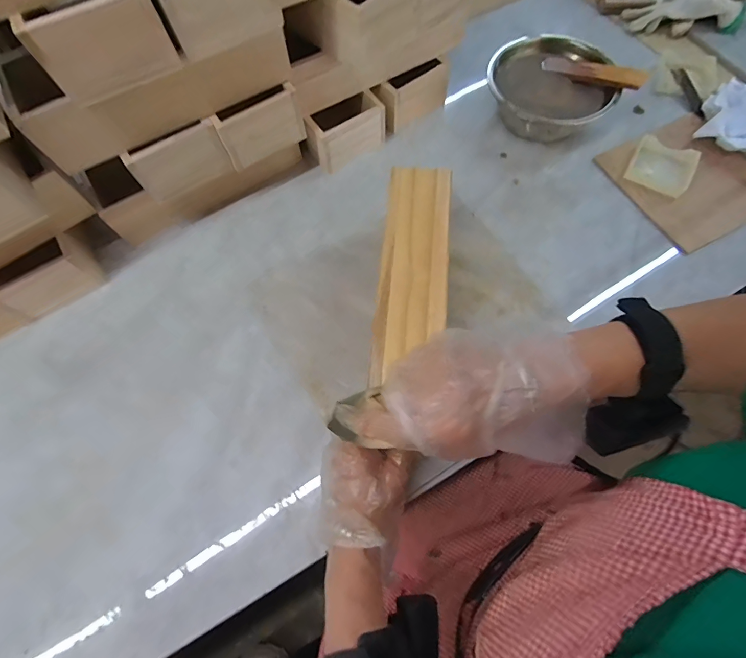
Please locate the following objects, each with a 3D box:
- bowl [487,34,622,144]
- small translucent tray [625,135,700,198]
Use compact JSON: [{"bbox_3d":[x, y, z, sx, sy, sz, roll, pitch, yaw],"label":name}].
[{"bbox_3d":[0.245,-0.331,0.548,0.164,0.067,0.157,-1,68,1],"label":"bowl"},{"bbox_3d":[0.391,-0.221,0.525,0.074,0.016,0.077,30,72,13],"label":"small translucent tray"}]

